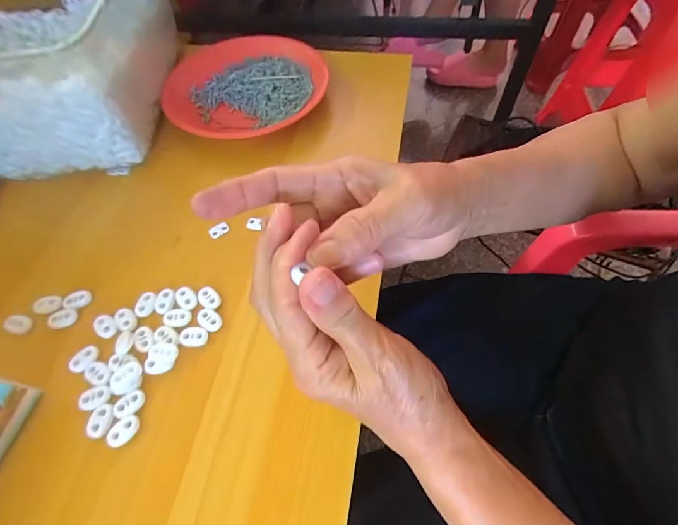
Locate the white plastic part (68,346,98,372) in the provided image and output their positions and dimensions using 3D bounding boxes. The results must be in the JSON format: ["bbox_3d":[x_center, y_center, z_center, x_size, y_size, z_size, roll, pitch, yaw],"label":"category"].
[{"bbox_3d":[-0.201,0.076,0.284,0.022,0.004,0.016,-39,64,-19],"label":"white plastic part"}]

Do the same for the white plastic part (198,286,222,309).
[{"bbox_3d":[-0.110,0.030,0.308,0.021,0.005,0.015,34,66,21],"label":"white plastic part"}]

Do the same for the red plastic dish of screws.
[{"bbox_3d":[-0.109,-0.210,0.440,0.188,0.029,0.190,-3,58,2],"label":"red plastic dish of screws"}]

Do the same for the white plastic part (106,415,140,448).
[{"bbox_3d":[-0.153,0.120,0.256,0.023,0.004,0.016,-39,64,-19],"label":"white plastic part"}]

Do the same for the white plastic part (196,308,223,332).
[{"bbox_3d":[-0.107,0.047,0.298,0.022,0.004,0.016,34,66,21],"label":"white plastic part"}]

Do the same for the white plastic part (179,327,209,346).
[{"bbox_3d":[-0.117,0.060,0.290,0.023,0.004,0.015,1,58,4],"label":"white plastic part"}]

